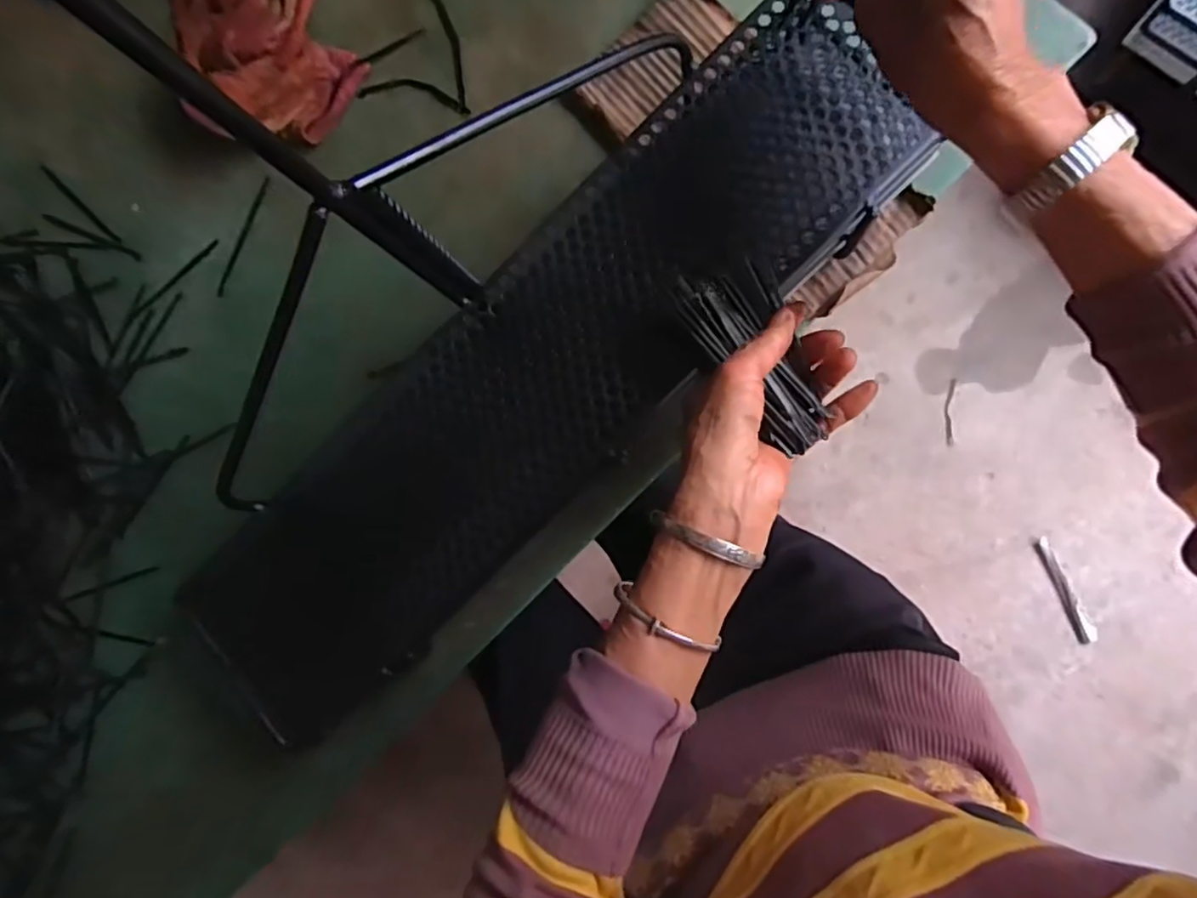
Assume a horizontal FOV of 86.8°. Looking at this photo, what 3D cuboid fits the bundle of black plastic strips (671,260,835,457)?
[{"bbox_3d":[0.095,-0.055,0.371,0.055,0.027,0.119,-29,80,6],"label":"bundle of black plastic strips"}]

